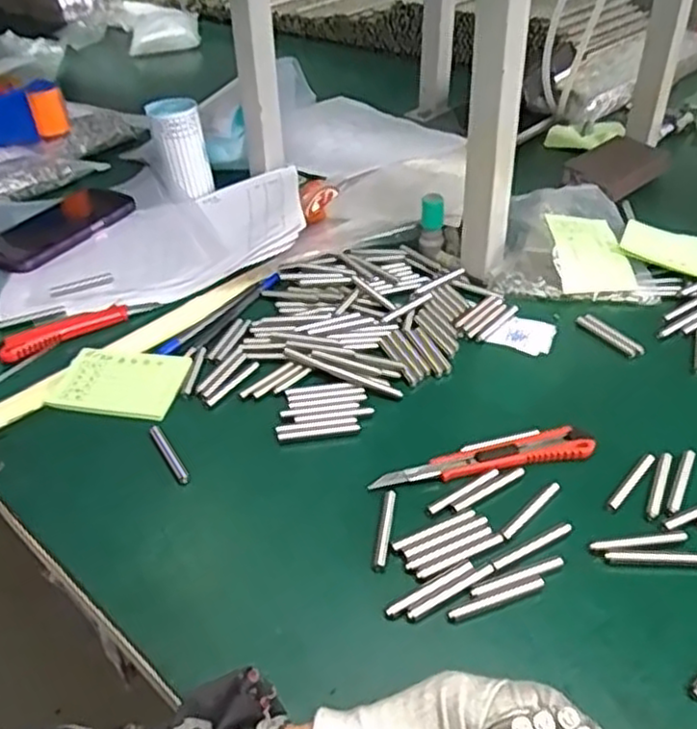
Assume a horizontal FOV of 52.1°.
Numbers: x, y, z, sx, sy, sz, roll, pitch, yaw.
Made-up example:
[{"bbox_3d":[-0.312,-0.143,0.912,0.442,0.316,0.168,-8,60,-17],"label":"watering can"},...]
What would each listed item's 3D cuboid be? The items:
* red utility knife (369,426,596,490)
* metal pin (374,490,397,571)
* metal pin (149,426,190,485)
[{"bbox_3d":[0.090,0.062,0.479,0.149,0.009,0.024,-7,38,-7],"label":"red utility knife"},{"bbox_3d":[0.023,0.101,0.440,0.008,0.004,0.058,5,38,9],"label":"metal pin"},{"bbox_3d":[-0.126,0.061,0.495,0.010,0.011,0.063,-21,42,-24],"label":"metal pin"}]

